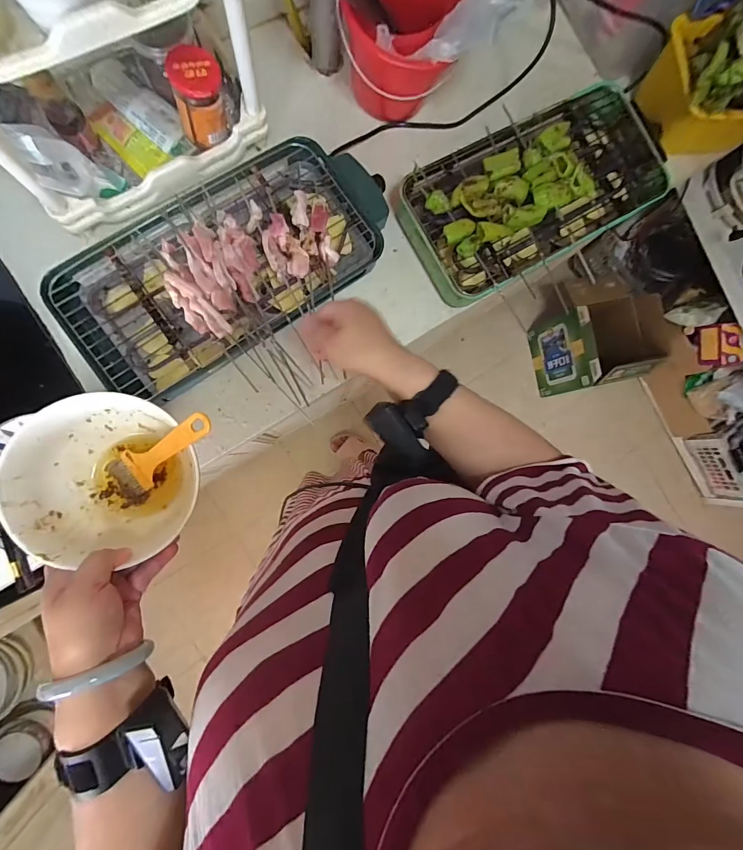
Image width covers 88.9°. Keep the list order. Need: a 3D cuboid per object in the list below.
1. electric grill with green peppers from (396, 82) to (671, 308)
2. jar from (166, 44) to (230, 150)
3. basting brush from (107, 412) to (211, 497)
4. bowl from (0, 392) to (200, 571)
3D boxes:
[{"bbox_3d":[0.277,-0.393,0.628,0.448,0.086,0.214,-32,91,-8],"label":"electric grill with green peppers"},{"bbox_3d":[-0.239,-0.456,0.529,0.069,0.087,0.065,1,86,-7],"label":"jar"},{"bbox_3d":[-0.203,0.028,0.361,0.150,0.010,0.042,-28,90,26],"label":"basting brush"},{"bbox_3d":[-0.249,0.047,0.361,0.133,0.073,0.144,1,86,-7],"label":"bowl"}]

